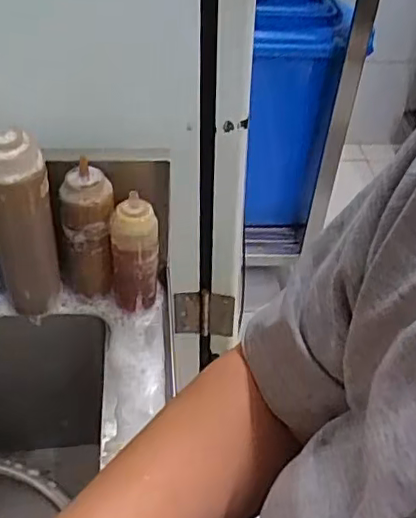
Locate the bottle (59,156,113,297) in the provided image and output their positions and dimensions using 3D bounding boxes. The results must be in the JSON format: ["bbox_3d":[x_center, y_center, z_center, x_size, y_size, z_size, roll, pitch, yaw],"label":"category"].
[{"bbox_3d":[-0.129,-0.028,0.650,0.052,0.148,0.044,2,43,-3],"label":"bottle"}]

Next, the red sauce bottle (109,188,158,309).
[{"bbox_3d":[-0.078,0.007,0.666,0.046,0.156,0.048,-16,47,-21],"label":"red sauce bottle"}]

